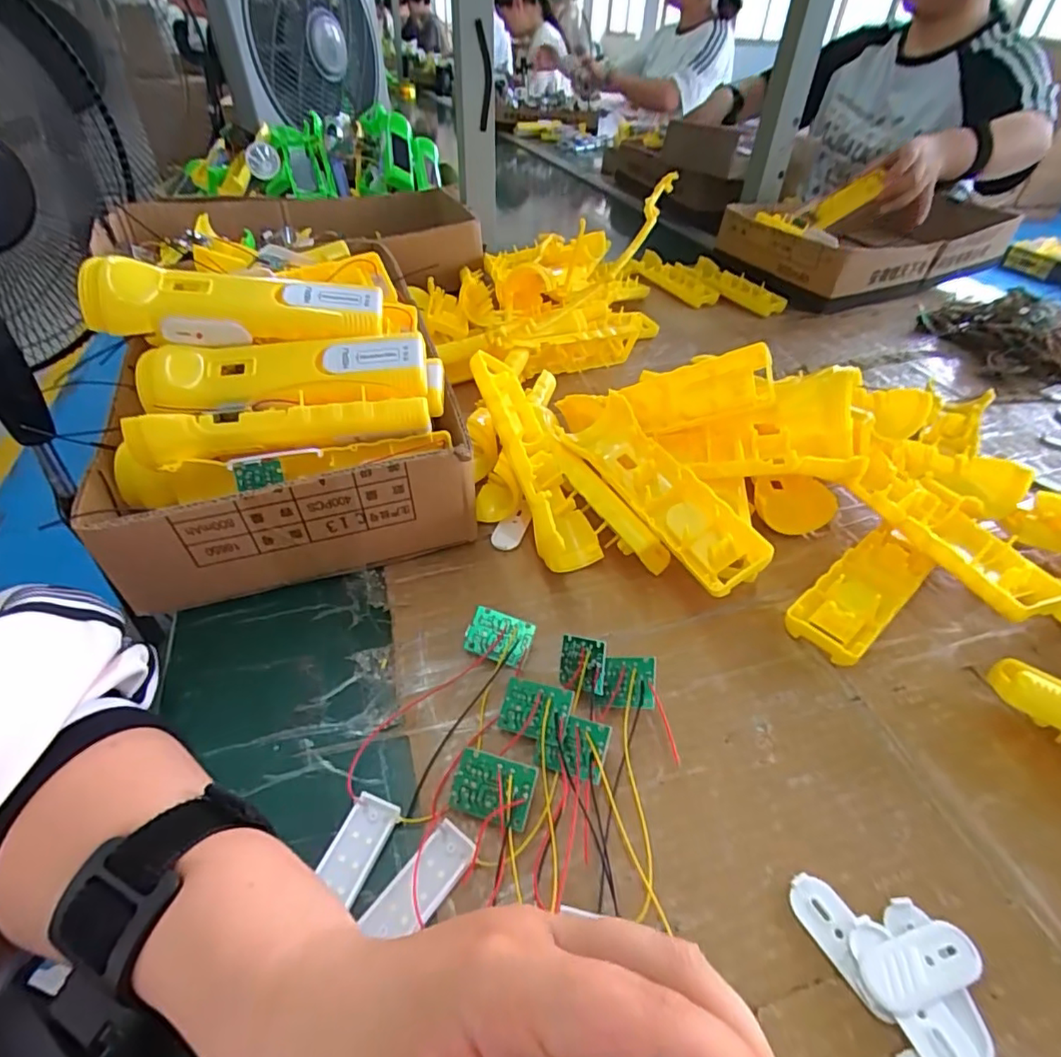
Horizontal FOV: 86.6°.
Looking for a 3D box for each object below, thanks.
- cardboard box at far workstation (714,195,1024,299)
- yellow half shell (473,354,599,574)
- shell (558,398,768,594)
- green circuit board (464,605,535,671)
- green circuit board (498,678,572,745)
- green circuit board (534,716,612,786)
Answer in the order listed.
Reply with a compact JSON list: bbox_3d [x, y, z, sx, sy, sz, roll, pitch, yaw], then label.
[{"bbox_3d":[0.468,-0.399,0.801,0.378,0.083,0.199,-16,45,-21],"label":"cardboard box at far workstation"},{"bbox_3d":[0.000,-0.050,0.375,0.045,0.042,0.163,-15,70,-18],"label":"yellow half shell"},{"bbox_3d":[0.077,-0.029,0.353,0.043,0.032,0.163,-16,45,-21],"label":"shell"},{"bbox_3d":[-0.018,0.061,0.311,0.035,0.004,0.027,19,73,-3],"label":"green circuit board"},{"bbox_3d":[0.002,0.089,0.277,0.033,0.004,0.025,6,69,23],"label":"green circuit board"},{"bbox_3d":[0.020,0.103,0.264,0.033,0.004,0.026,2,64,32],"label":"green circuit board"}]

